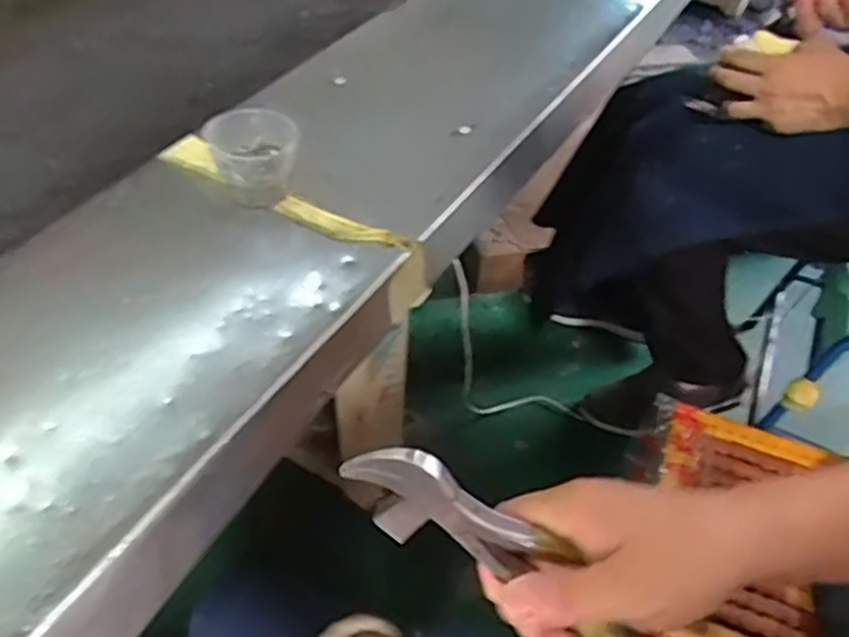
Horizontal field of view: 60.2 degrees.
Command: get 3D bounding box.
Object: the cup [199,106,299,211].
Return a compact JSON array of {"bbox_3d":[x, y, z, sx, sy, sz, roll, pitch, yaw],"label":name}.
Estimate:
[{"bbox_3d":[-0.124,-0.117,0.538,0.063,0.056,0.067,2,48,-2],"label":"cup"}]

